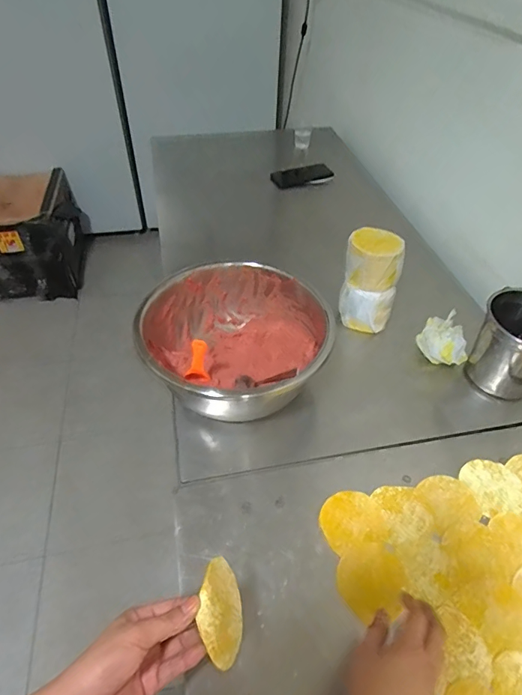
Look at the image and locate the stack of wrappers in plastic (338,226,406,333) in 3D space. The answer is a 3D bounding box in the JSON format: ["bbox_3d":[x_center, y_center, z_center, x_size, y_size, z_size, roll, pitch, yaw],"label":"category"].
[{"bbox_3d":[0.196,-0.114,0.802,0.095,0.170,0.097,11,47,10],"label":"stack of wrappers in plastic"}]

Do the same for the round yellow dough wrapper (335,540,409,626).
[{"bbox_3d":[0.131,0.273,0.518,0.081,0.006,0.079,1,44,-1],"label":"round yellow dough wrapper"}]

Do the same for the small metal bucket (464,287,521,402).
[{"bbox_3d":[0.412,-0.001,0.708,0.127,0.157,0.118,0,46,0],"label":"small metal bucket"}]

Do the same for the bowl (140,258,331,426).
[{"bbox_3d":[-0.039,-0.011,0.698,0.275,0.119,0.256,0,46,0],"label":"bowl"}]

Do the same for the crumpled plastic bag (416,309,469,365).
[{"bbox_3d":[0.308,-0.003,0.761,0.068,0.073,0.076,-14,48,-14],"label":"crumpled plastic bag"}]

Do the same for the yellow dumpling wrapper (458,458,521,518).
[{"bbox_3d":[0.320,0.190,0.609,0.073,0.004,0.079,-17,49,-16],"label":"yellow dumpling wrapper"}]

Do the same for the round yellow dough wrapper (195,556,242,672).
[{"bbox_3d":[-0.036,0.241,0.407,0.009,0.071,0.082,-18,77,15],"label":"round yellow dough wrapper"}]

